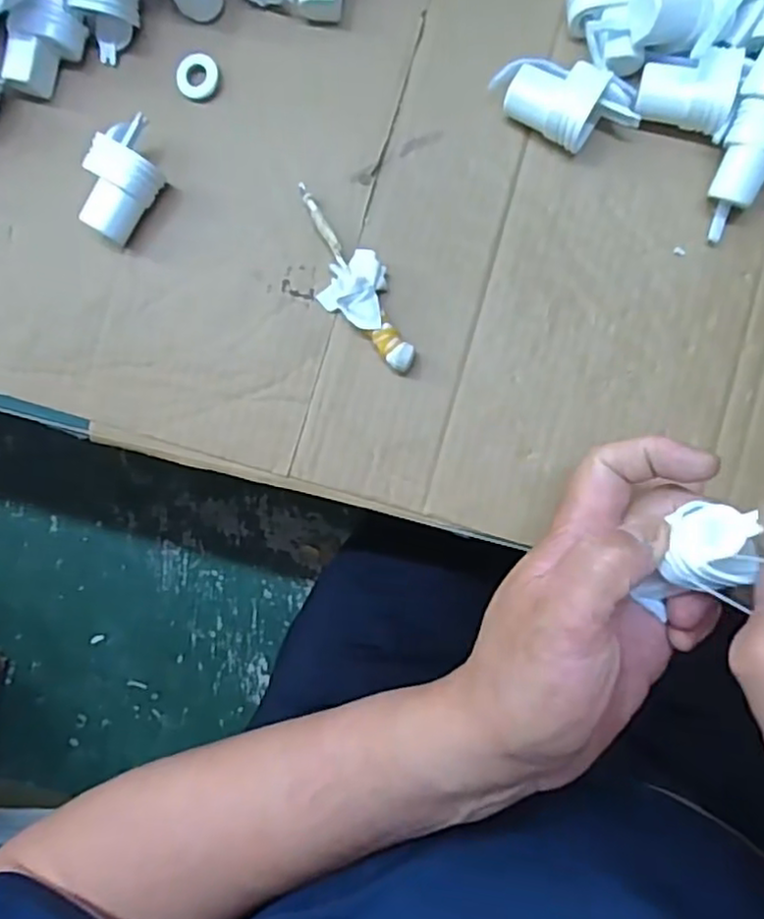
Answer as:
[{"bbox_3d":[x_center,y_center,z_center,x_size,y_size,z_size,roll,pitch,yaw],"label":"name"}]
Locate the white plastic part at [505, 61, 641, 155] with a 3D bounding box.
[{"bbox_3d":[0.094,-0.174,0.334,0.059,0.027,0.034,33,88,6],"label":"white plastic part"}]

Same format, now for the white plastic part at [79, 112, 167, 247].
[{"bbox_3d":[-0.132,-0.144,0.347,0.032,0.028,0.061,32,88,6],"label":"white plastic part"}]

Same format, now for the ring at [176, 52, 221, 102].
[{"bbox_3d":[-0.098,-0.203,0.357,0.023,0.008,0.023,0,85,4],"label":"ring"}]

